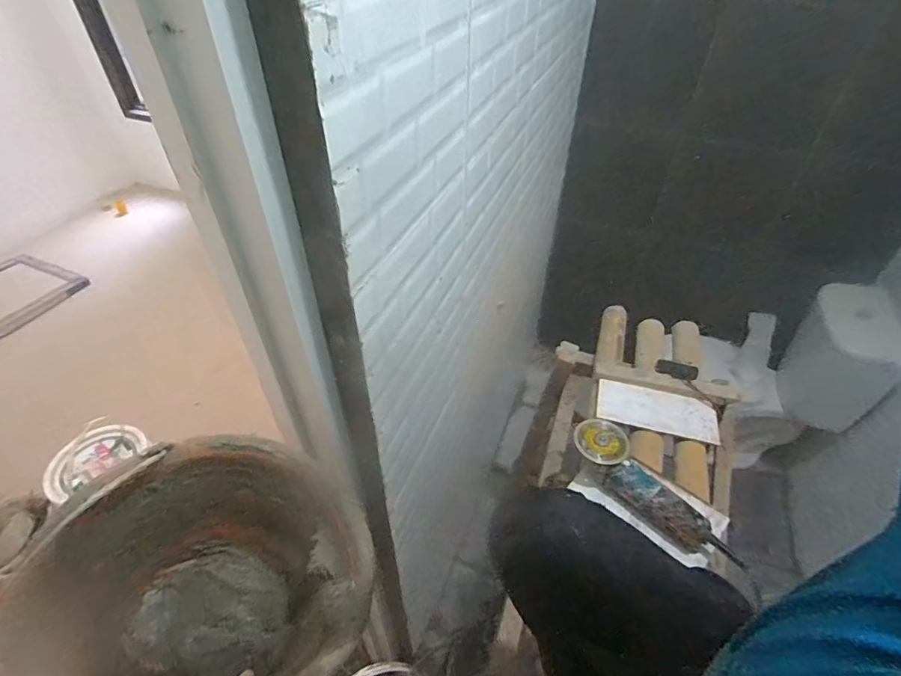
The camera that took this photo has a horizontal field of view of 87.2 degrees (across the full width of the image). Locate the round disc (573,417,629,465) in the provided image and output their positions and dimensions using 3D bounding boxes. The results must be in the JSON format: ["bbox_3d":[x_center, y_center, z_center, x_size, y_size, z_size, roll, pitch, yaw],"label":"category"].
[{"bbox_3d":[0.284,0.189,0.884,0.096,0.027,0.087,25,49,24],"label":"round disc"}]

